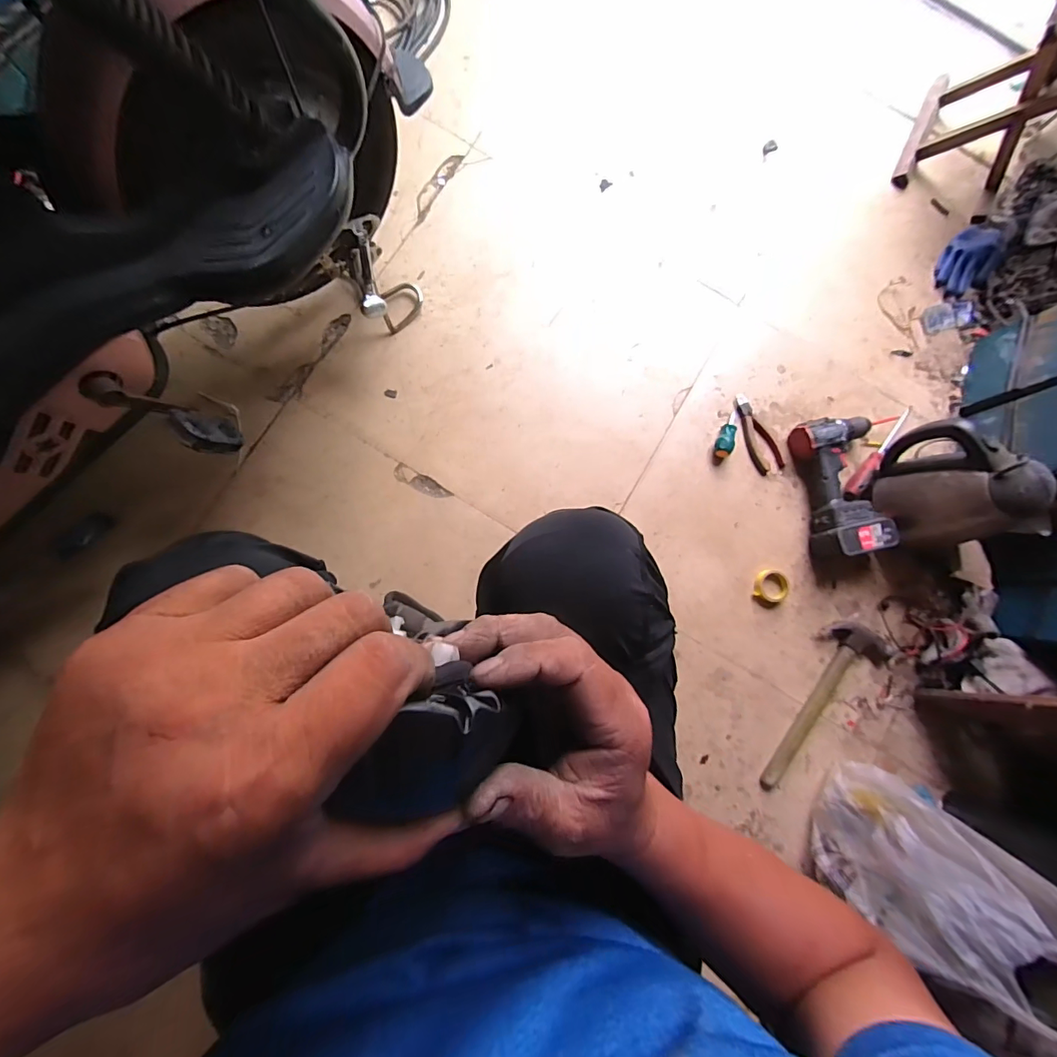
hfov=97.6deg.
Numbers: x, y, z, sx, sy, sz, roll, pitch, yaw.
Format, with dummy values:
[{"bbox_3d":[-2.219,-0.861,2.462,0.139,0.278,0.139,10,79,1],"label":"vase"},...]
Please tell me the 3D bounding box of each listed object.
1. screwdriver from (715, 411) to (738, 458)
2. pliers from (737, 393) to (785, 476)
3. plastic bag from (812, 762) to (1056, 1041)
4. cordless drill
[{"bbox_3d":[0.363,-0.171,0.834,0.031,0.027,0.095,27,81,-1],"label":"screwdriver"},{"bbox_3d":[0.414,-0.173,0.846,0.053,0.017,0.151,-26,85,-8],"label":"pliers"},{"bbox_3d":[0.560,0.477,0.645,0.137,0.294,0.199,13,81,-3],"label":"plastic bag"},{"bbox_3d":[0.552,-0.073,0.812,0.143,0.070,0.239,-8,83,-6],"label":"cordless drill"}]

